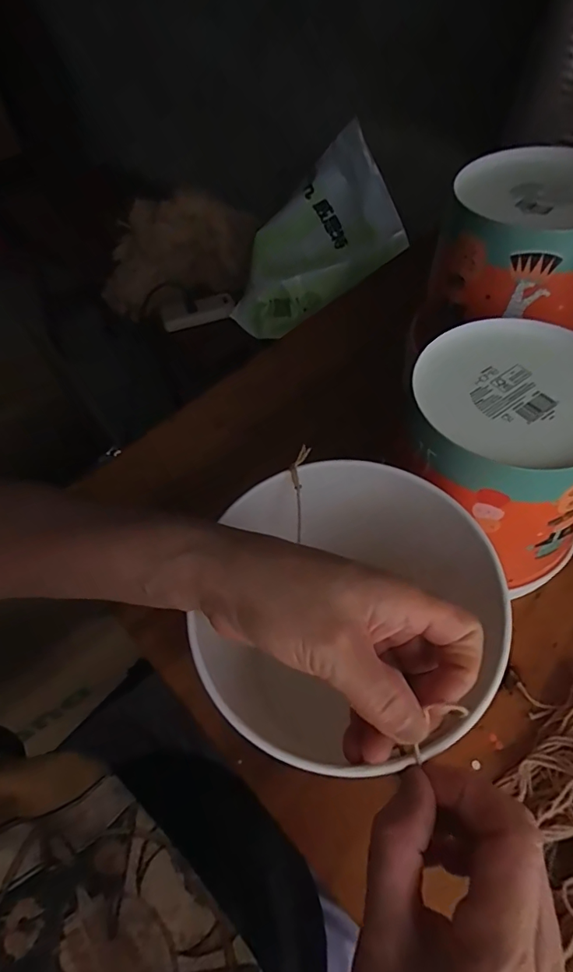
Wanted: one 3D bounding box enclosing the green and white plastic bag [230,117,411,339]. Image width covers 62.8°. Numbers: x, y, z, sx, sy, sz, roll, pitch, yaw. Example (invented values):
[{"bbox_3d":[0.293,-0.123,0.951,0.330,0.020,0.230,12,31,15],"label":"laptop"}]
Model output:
[{"bbox_3d":[0.025,-0.418,0.845,0.356,0.194,0.061,-27,28,30],"label":"green and white plastic bag"}]

